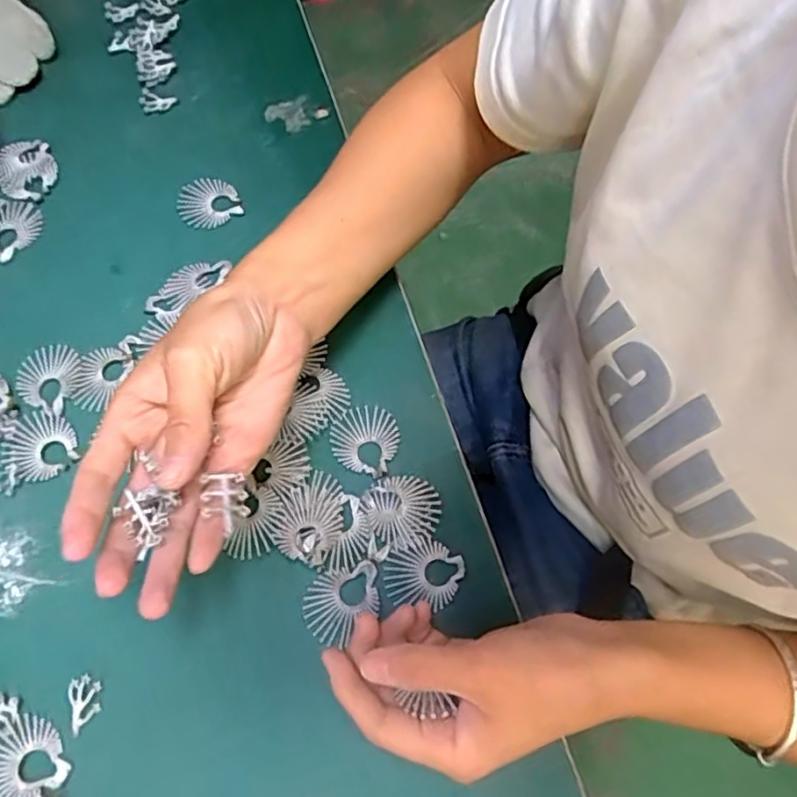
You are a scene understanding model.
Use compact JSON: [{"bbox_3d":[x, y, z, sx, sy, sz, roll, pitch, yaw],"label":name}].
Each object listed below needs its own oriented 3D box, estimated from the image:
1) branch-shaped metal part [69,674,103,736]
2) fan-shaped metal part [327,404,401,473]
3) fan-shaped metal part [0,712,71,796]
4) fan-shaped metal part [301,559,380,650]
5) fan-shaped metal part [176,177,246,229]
[{"bbox_3d":[-0.161,0.156,0.312,0.016,0.004,0.026,-17,70,-8],"label":"branch-shaped metal part"},{"bbox_3d":[-0.020,0.024,0.362,0.040,0.004,0.041,0,69,-1],"label":"fan-shaped metal part"},{"bbox_3d":[-0.190,0.179,0.300,0.042,0.006,0.041,-25,71,-10],"label":"fan-shaped metal part"},{"bbox_3d":[-0.031,0.112,0.331,0.042,0.007,0.037,-11,69,-6],"label":"fan-shaped metal part"},{"bbox_3d":[-0.134,-0.139,0.427,0.042,0.006,0.040,-21,71,-9],"label":"fan-shaped metal part"}]

